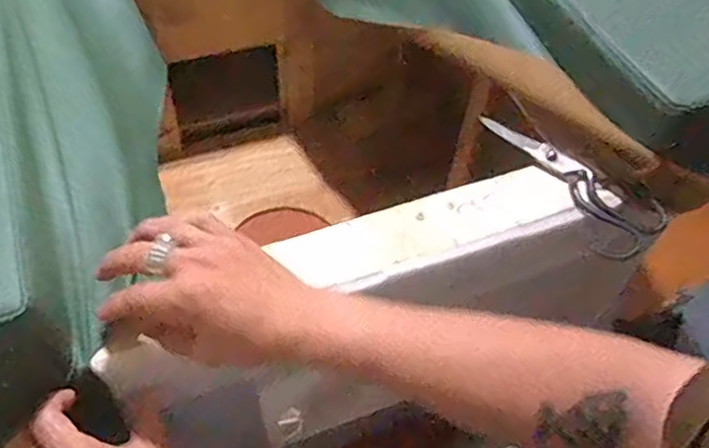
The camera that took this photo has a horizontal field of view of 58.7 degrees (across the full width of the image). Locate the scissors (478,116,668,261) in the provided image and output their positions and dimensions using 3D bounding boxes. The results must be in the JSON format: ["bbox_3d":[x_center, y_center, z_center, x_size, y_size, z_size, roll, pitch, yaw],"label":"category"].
[{"bbox_3d":[0.206,-0.042,0.633,0.204,0.019,0.071,38,82,18],"label":"scissors"}]

